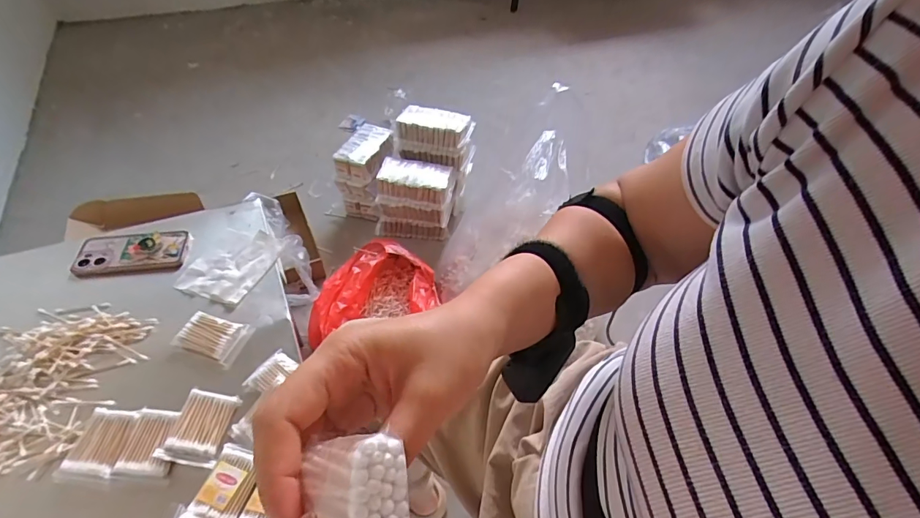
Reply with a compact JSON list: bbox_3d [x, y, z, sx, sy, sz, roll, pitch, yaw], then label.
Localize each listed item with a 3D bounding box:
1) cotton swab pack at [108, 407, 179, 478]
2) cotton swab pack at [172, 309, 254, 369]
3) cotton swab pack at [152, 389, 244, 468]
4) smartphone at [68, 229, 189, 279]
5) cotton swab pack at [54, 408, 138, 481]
[{"bbox_3d":[-0.372,0.221,0.544,0.060,0.017,0.074,2,50,-2],"label":"cotton swab pack"},{"bbox_3d":[-0.355,0.110,0.652,0.089,0.024,0.067,18,51,11],"label":"cotton swab pack"},{"bbox_3d":[-0.322,0.208,0.560,0.061,0.018,0.088,17,48,-11],"label":"cotton swab pack"},{"bbox_3d":[-0.546,-0.012,0.749,0.163,0.018,0.087,-5,51,-8],"label":"smartphone"},{"bbox_3d":[-0.432,0.221,0.542,0.066,0.014,0.079,3,50,-2],"label":"cotton swab pack"}]

